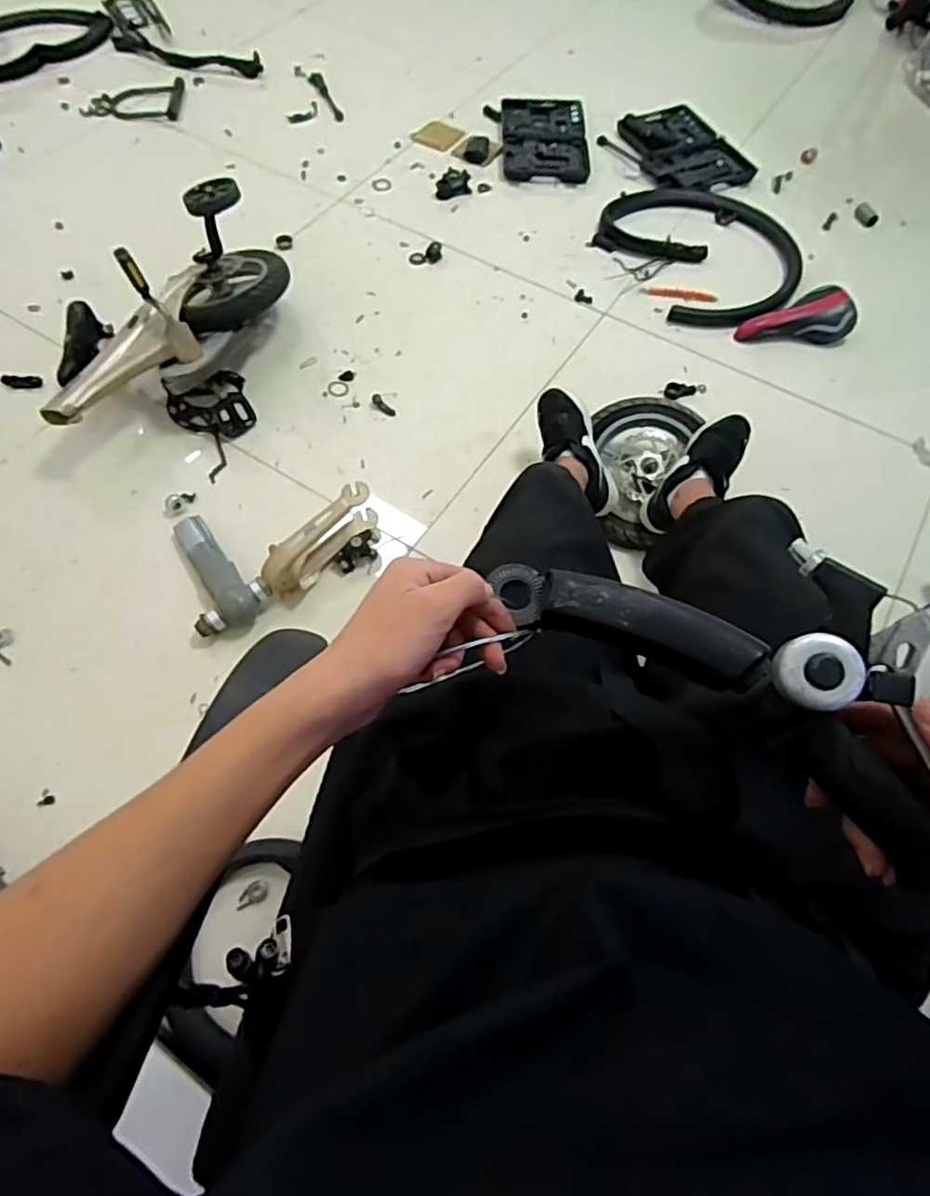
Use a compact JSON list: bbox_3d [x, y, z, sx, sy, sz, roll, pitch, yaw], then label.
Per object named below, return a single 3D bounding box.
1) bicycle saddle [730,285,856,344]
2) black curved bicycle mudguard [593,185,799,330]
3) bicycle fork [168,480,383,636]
[{"bbox_3d":[0.770,-0.652,1.480,0.261,0.081,0.126,-7,64,10],"label":"bicycle saddle"},{"bbox_3d":[0.596,-0.885,1.574,0.429,0.056,0.492,-29,69,-15],"label":"black curved bicycle mudguard"},{"bbox_3d":[-0.331,-0.106,1.119,0.351,0.117,0.248,-18,66,-10],"label":"bicycle fork"}]

